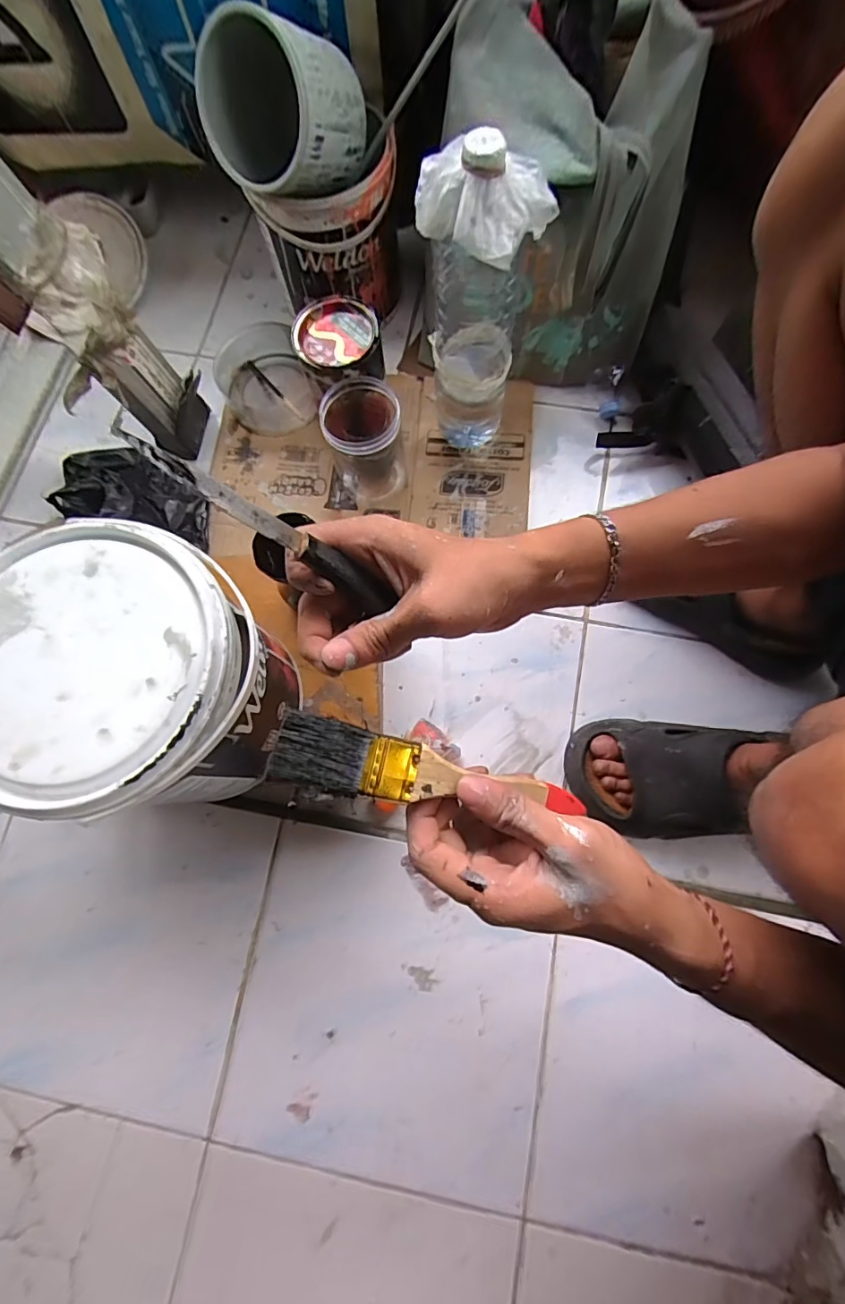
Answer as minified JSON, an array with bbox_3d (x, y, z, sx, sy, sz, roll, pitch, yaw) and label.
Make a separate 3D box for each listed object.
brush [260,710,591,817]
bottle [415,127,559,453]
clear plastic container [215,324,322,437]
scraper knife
[{"bbox_3d":[0.008,0.062,0.258,0.162,0.006,0.032,15,75,-17],"label":"brush"},{"bbox_3d":[0.056,-0.339,0.541,0.092,0.324,0.081,39,80,10],"label":"bottle"},{"bbox_3d":[-0.213,-0.375,0.701,0.129,0.053,0.143,-22,76,-3],"label":"clear plastic container"},{"bbox_3d":[-0.067,-0.057,0.232,0.132,0.011,0.016,30,73,-35],"label":"scraper knife"}]

